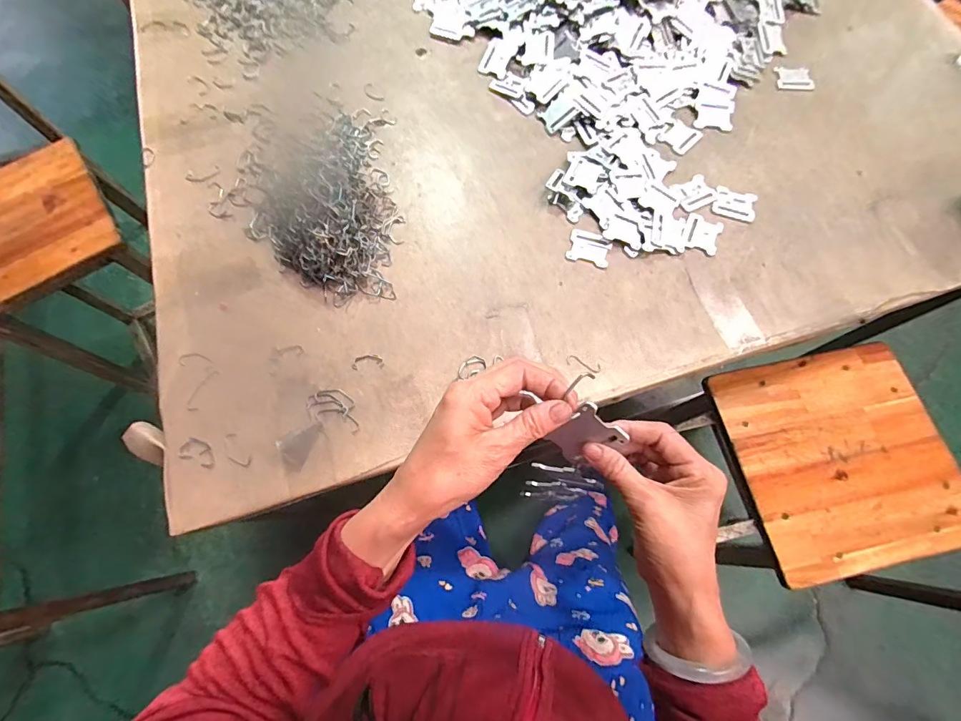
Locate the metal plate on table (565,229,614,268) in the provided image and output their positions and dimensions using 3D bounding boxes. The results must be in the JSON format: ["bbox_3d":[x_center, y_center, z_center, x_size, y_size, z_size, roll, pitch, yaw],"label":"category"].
[{"bbox_3d":[0.135,-0.139,0.527,0.051,0.005,0.042,15,71,6],"label":"metal plate on table"}]

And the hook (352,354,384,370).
[{"bbox_3d":[-0.127,0.001,0.483,0.036,0.004,0.016,-3,70,-1],"label":"hook"}]

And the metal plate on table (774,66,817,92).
[{"bbox_3d":[0.457,-0.410,0.621,0.056,0.004,0.038,1,70,1],"label":"metal plate on table"}]

